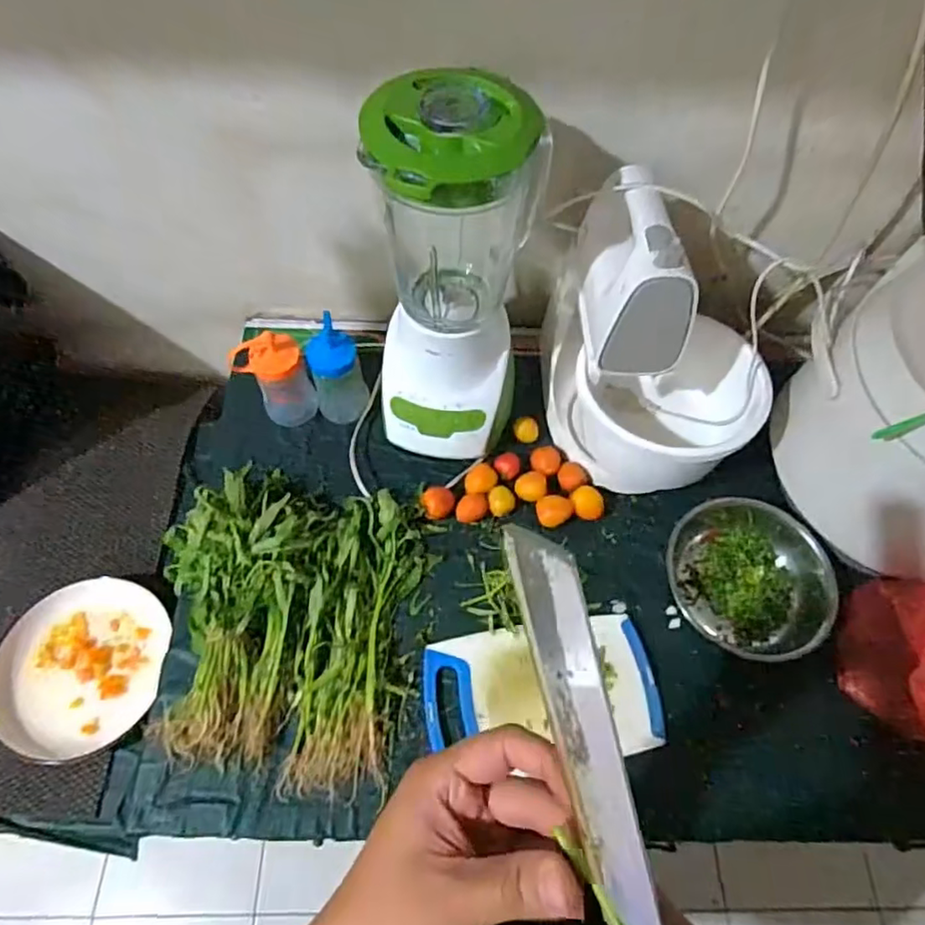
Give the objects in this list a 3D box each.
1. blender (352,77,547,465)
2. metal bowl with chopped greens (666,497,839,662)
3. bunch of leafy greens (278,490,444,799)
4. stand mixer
[{"bbox_3d":[-0.012,-0.168,0.642,0.160,0.376,0.176,7,61,2],"label":"blender"},{"bbox_3d":[0.318,0.127,0.690,0.169,0.081,0.175,1,61,-2],"label":"metal bowl with chopped greens"},{"bbox_3d":[-0.114,0.181,0.657,0.120,0.033,0.301,11,62,4],"label":"bunch of leafy greens"},{"bbox_3d":[0.226,-0.133,0.684,0.219,0.287,0.239,2,61,-1],"label":"stand mixer"}]

